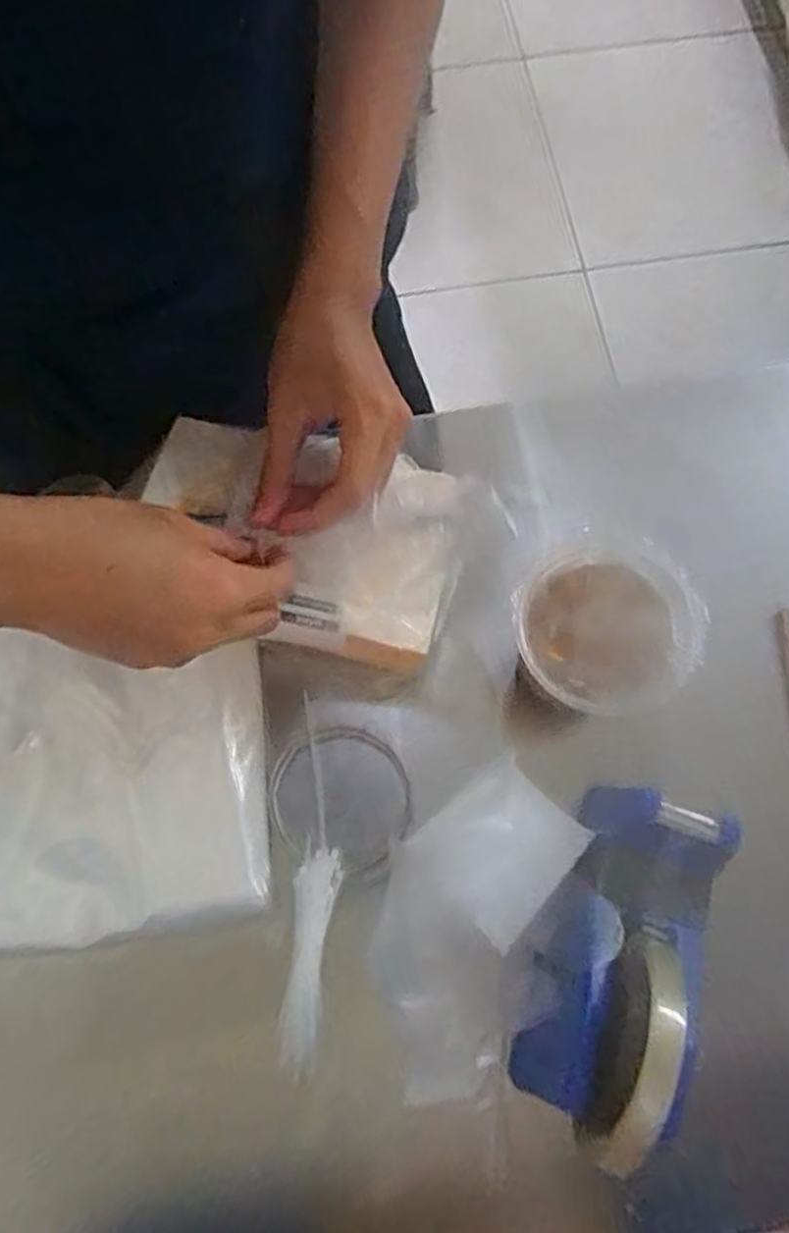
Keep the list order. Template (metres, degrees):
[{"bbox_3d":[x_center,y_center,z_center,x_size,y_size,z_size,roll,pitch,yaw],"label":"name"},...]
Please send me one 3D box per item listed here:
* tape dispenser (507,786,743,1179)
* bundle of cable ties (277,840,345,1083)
[{"bbox_3d":[0.107,0.165,0.359,0.073,0.091,0.164,21,74,6],"label":"tape dispenser"},{"bbox_3d":[-0.046,0.180,0.396,0.024,0.010,0.111,8,73,2],"label":"bundle of cable ties"}]

